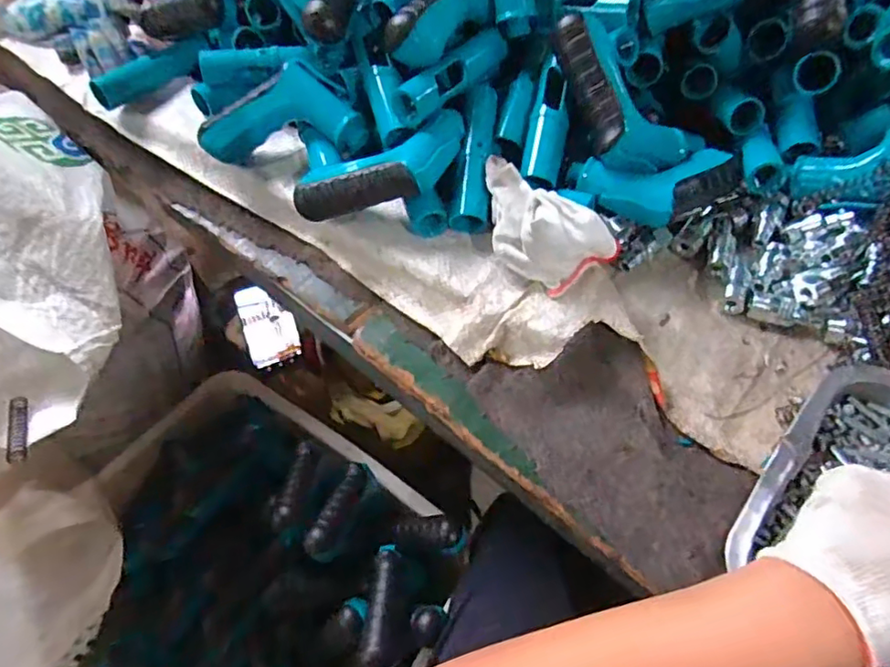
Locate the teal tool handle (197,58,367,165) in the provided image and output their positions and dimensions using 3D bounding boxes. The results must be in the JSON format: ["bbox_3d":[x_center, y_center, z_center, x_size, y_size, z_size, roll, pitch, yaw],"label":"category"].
[{"bbox_3d":[-0.136,-0.177,0.497,0.143,0.069,0.057,1,58,4],"label":"teal tool handle"}]

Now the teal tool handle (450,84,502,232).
[{"bbox_3d":[0.026,-0.142,0.463,0.029,0.024,0.119,5,77,7],"label":"teal tool handle"}]

